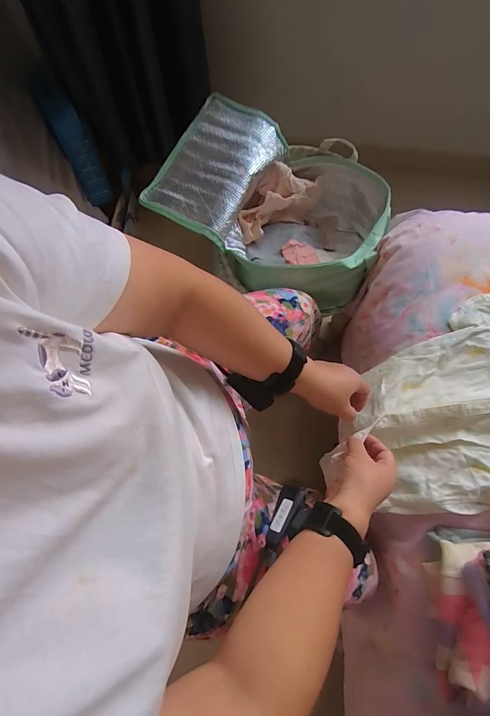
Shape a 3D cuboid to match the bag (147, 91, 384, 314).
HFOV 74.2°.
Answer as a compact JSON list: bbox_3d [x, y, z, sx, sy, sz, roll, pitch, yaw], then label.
[{"bbox_3d":[0.073,-0.350,0.779,0.512,0.220,0.390,31,77,6],"label":"bag"}]

